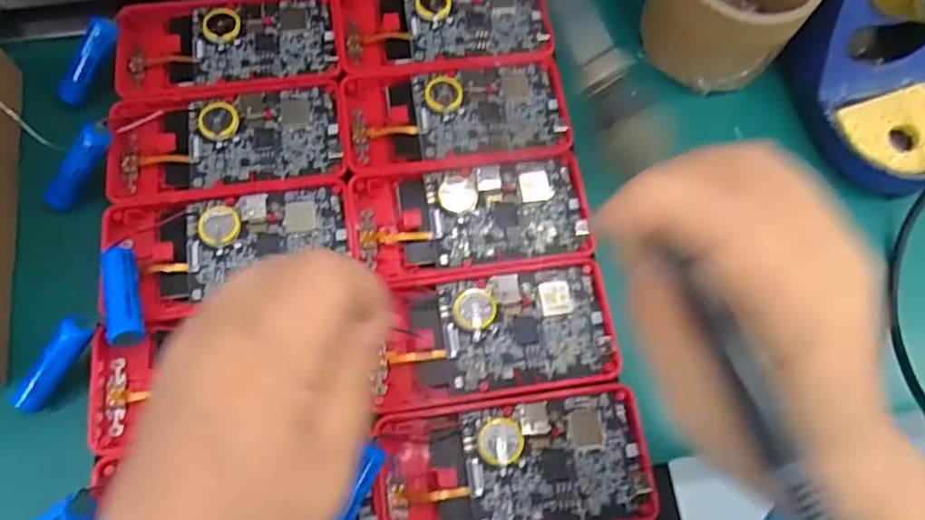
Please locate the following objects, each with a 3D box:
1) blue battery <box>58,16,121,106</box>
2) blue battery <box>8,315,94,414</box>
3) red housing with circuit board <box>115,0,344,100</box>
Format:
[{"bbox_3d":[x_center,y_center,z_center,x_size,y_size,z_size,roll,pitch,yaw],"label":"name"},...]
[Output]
[{"bbox_3d":[-0.211,-0.111,0.348,0.011,0.016,0.053,41,106,12],"label":"blue battery"},{"bbox_3d":[-0.192,0.049,0.292,0.011,0.014,0.051,35,94,10],"label":"blue battery"},{"bbox_3d":[-0.133,-0.124,0.359,0.121,0.014,0.063,-7,71,-4],"label":"red housing with circuit board"}]

